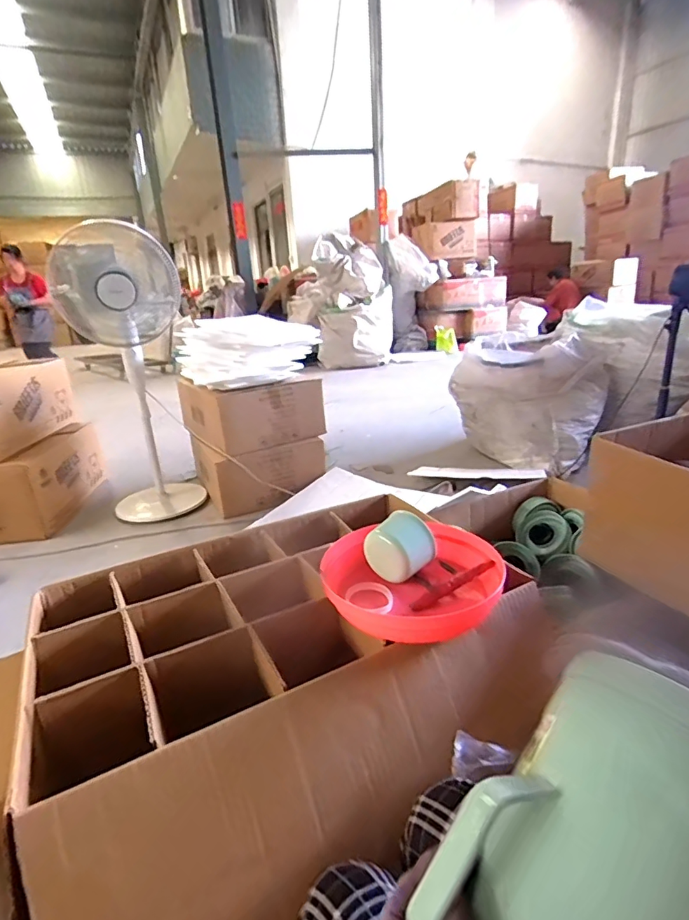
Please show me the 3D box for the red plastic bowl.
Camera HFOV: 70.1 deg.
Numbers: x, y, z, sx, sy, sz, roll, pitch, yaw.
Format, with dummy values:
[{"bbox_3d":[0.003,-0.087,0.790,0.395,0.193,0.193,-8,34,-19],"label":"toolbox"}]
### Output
[{"bbox_3d":[0.083,0.160,0.669,0.232,0.064,0.232,-3,20,1],"label":"red plastic bowl"}]

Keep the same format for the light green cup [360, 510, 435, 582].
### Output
[{"bbox_3d":[0.076,0.115,0.674,0.066,0.074,0.083,-19,25,-36],"label":"light green cup"}]

